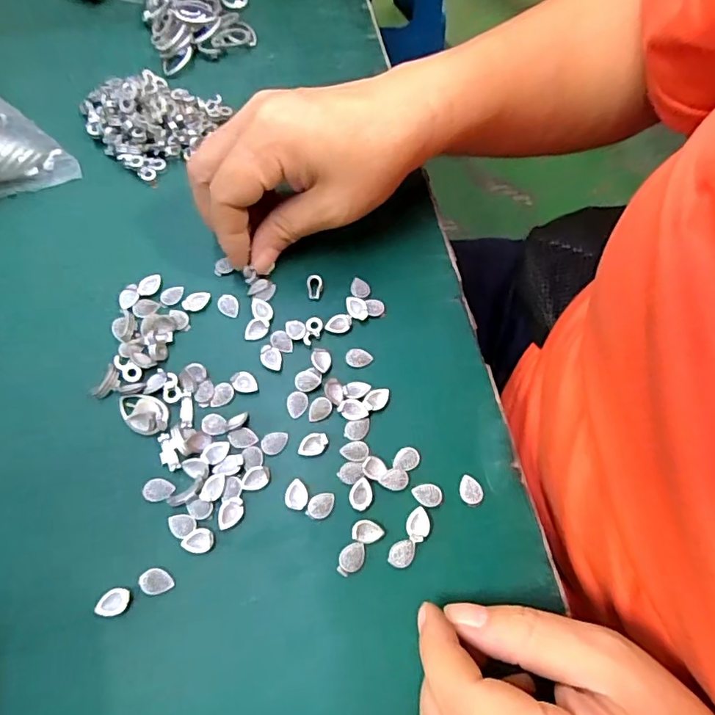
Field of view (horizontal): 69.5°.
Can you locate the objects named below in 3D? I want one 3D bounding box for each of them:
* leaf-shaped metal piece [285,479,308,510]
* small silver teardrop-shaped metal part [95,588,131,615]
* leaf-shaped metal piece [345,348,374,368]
[{"bbox_3d":[-0.027,0.061,0.231,0.010,0.004,0.013,-7,67,-4],"label":"leaf-shaped metal piece"},{"bbox_3d":[-0.101,0.100,0.211,0.013,0.004,0.010,-9,67,-5],"label":"small silver teardrop-shaped metal part"},{"bbox_3d":[0.001,-0.001,0.258,0.013,0.004,0.010,-8,67,-5],"label":"leaf-shaped metal piece"}]

